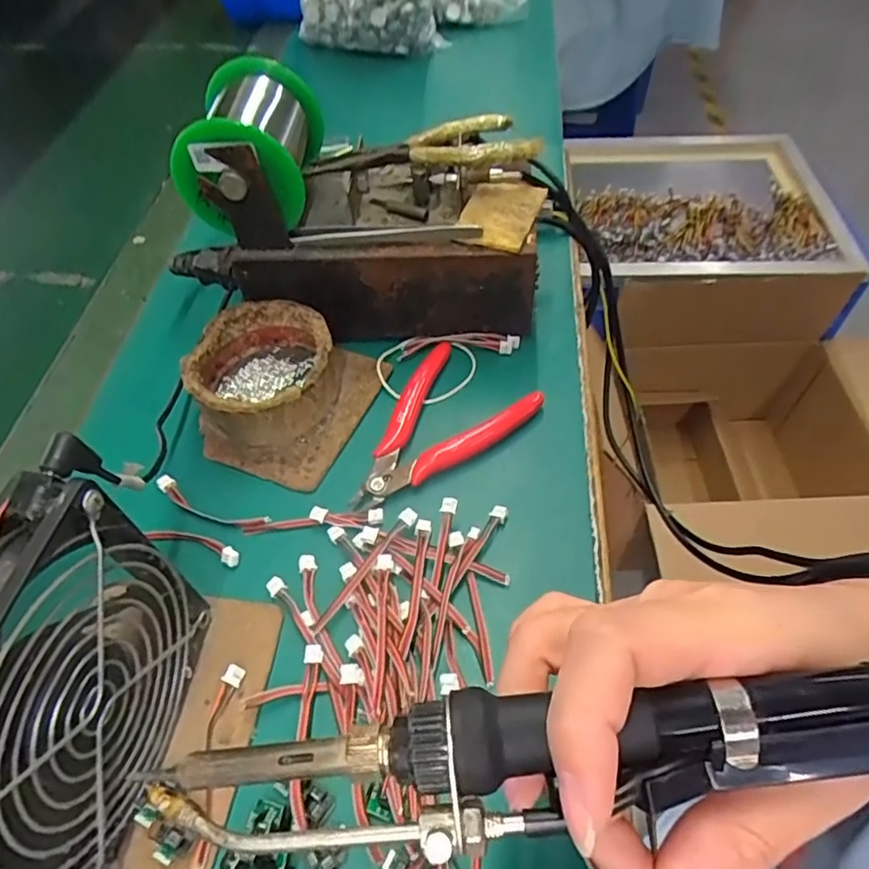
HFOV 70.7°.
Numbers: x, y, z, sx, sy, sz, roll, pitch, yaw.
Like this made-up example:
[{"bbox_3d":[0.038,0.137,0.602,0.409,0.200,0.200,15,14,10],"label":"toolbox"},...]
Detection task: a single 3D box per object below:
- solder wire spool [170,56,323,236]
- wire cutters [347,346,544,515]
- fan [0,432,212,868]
[{"bbox_3d":[-0.104,-0.164,0.349,0.066,0.059,0.079,1,53,3],"label":"solder wire spool"},{"bbox_3d":[-0.003,-0.003,0.349,0.074,0.012,0.112,35,64,27],"label":"wire cutters"},{"bbox_3d":[-0.128,0.090,0.217,0.026,0.129,0.124,5,55,9],"label":"fan"}]

